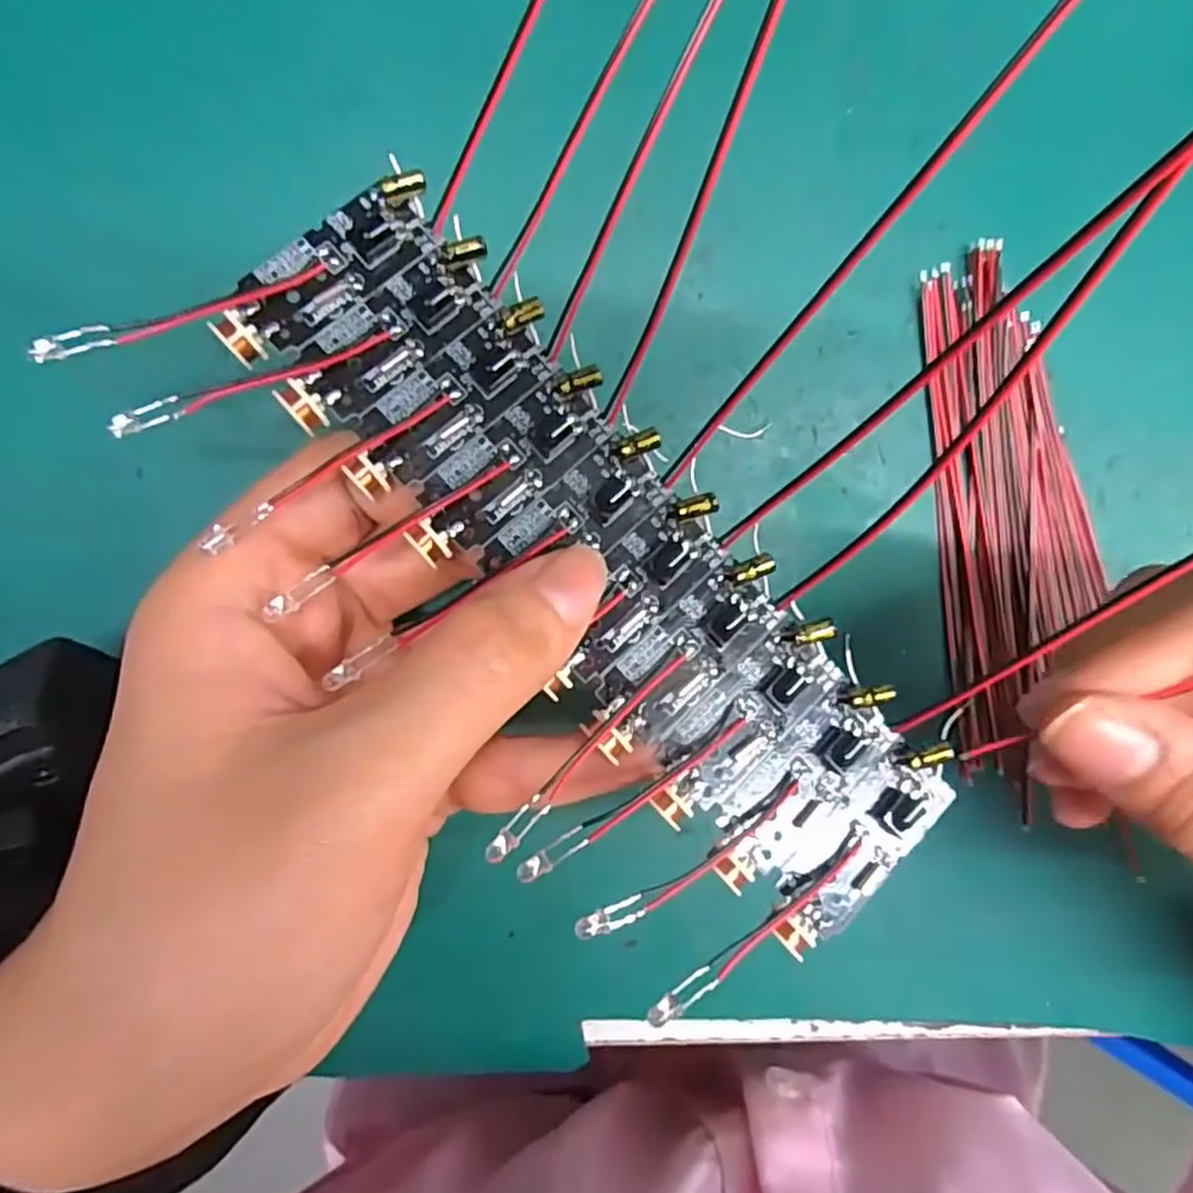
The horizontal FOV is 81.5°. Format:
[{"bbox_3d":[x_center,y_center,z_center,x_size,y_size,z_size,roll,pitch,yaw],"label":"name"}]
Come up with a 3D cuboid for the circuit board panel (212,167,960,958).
[{"bbox_3d":[0.001,-0.007,0.125,0.044,0.010,0.153,-42,91,-1],"label":"circuit board panel"}]

